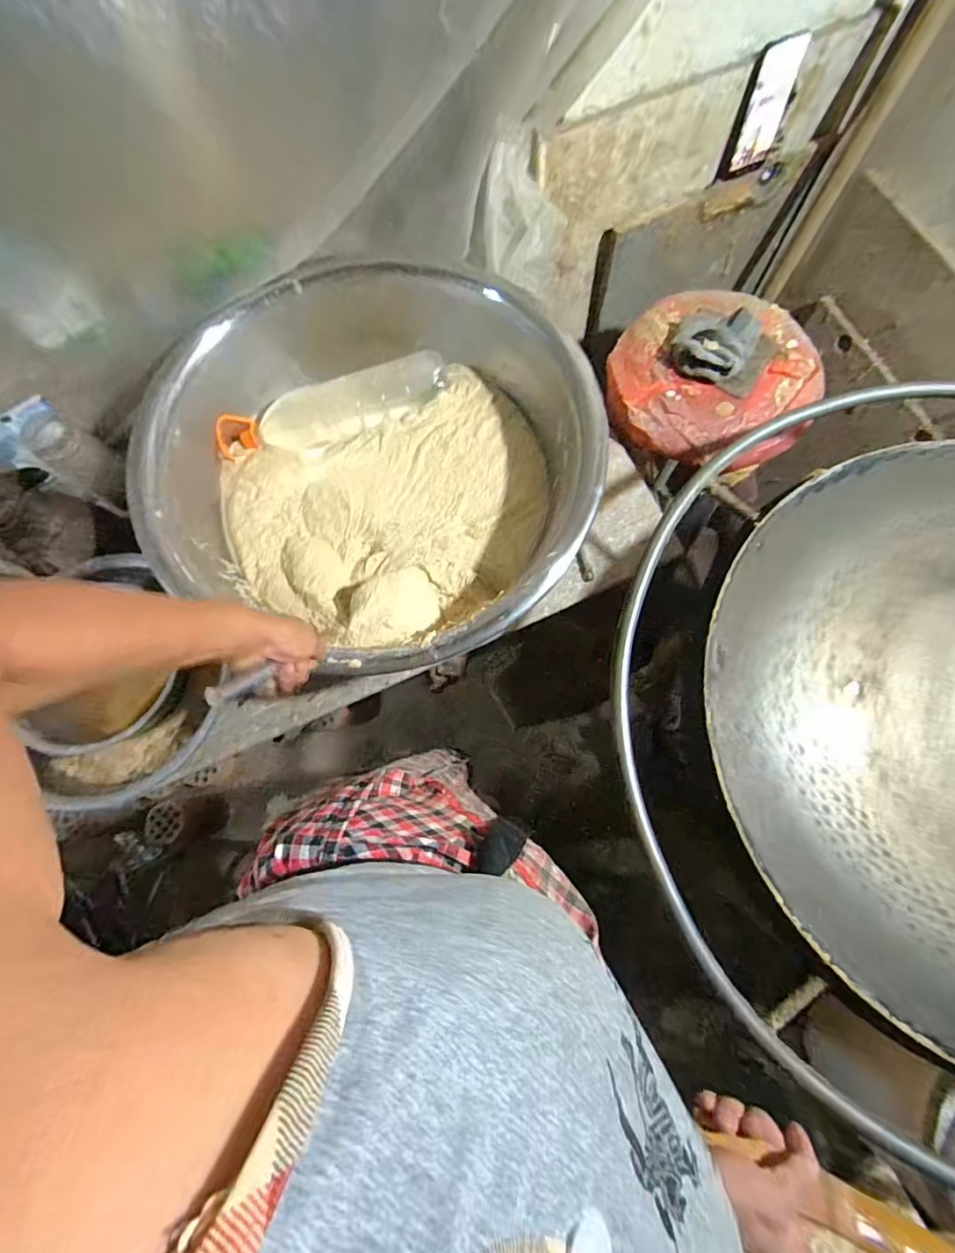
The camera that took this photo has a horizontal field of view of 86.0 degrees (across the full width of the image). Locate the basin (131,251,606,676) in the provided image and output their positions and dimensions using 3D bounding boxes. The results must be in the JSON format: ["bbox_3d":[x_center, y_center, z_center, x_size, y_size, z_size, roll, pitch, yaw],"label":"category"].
[{"bbox_3d":[-0.133,-0.228,0.720,0.573,0.158,0.542,0,73,0],"label":"basin"}]

